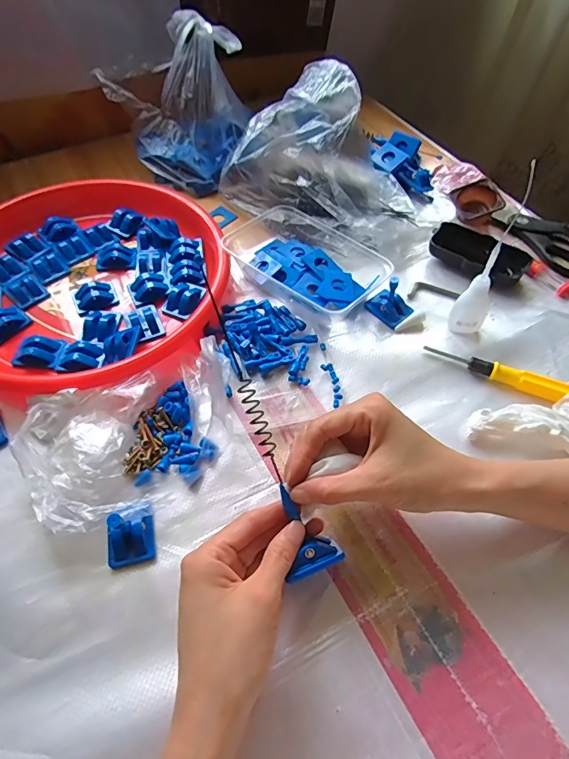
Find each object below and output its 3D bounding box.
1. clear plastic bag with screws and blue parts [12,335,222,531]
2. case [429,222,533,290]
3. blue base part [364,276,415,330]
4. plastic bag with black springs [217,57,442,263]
[{"bbox_3d":[-0.128,0.049,0.356,0.165,0.036,0.125,-20,59,-14],"label":"clear plastic bag with screws and blue parts"},{"bbox_3d":[0.223,-0.143,0.493,0.106,0.027,0.055,38,63,22],"label":"case"},{"bbox_3d":[0.112,-0.086,0.445,0.045,0.046,0.028,39,64,22],"label":"blue base part"},{"bbox_3d":[0.060,-0.269,0.503,0.263,0.124,0.145,21,58,13],"label":"plastic bag with black springs"}]

